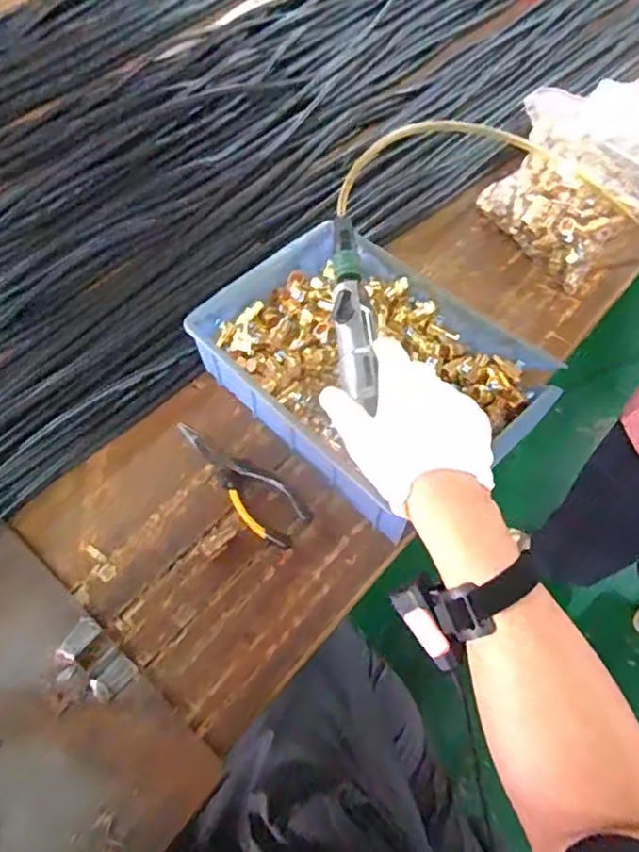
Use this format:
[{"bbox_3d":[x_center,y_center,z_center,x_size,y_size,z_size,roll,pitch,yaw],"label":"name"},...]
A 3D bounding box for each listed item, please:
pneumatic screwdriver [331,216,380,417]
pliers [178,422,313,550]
[{"bbox_3d":[0.031,-0.112,0.546,0.038,0.030,0.208,-4,62,-1],"label":"pneumatic screwdriver"},{"bbox_3d":[-0.074,0.046,0.566,0.049,0.016,0.159,-36,65,-19],"label":"pliers"}]

